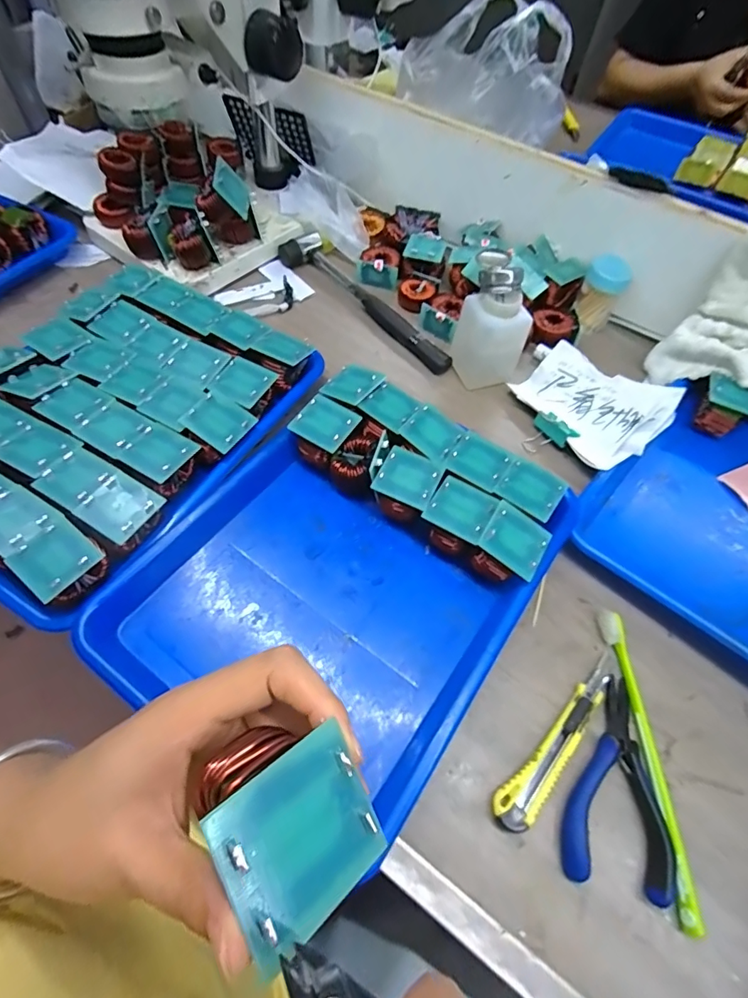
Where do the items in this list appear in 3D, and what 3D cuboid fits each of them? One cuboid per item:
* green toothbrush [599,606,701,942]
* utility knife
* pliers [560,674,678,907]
[{"bbox_3d":[0.185,0.171,0.324,0.015,0.022,0.188,1,58,-4],"label":"green toothbrush"},{"bbox_3d":[0.127,0.160,0.319,0.025,0.013,0.136,40,64,19],"label":"utility knife"},{"bbox_3d":[0.165,0.183,0.307,0.061,0.011,0.124,22,59,10],"label":"pliers"}]

